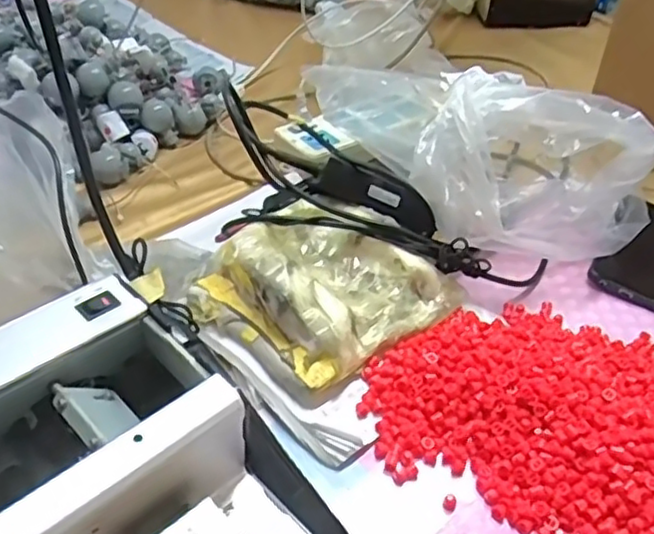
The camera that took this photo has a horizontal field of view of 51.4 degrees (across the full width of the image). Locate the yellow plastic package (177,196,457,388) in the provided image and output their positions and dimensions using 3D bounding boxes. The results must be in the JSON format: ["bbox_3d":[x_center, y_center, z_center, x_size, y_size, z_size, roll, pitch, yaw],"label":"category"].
[{"bbox_3d":[-0.003,0.008,0.551,0.157,0.048,0.177,33,47,31],"label":"yellow plastic package"}]

